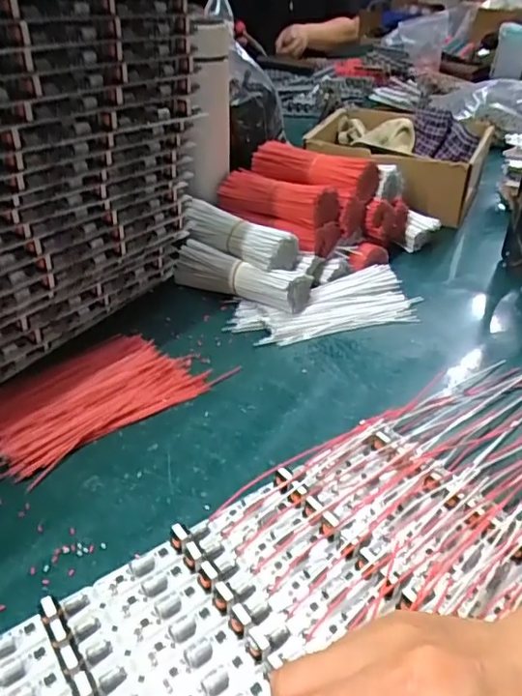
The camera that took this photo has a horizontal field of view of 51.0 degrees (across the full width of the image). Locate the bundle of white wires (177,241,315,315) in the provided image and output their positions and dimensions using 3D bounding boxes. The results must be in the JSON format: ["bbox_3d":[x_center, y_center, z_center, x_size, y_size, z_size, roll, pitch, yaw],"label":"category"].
[{"bbox_3d":[-0.020,-0.069,0.543,0.142,0.045,0.041,22,41,27],"label":"bundle of white wires"}]

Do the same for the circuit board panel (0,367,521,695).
[{"bbox_3d":[0.066,0.116,0.306,0.433,0.015,0.192,-28,45,-33],"label":"circuit board panel"}]

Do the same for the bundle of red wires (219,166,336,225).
[{"bbox_3d":[0.015,-0.159,0.576,0.142,0.044,0.048,27,40,30],"label":"bundle of red wires"}]

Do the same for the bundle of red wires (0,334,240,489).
[{"bbox_3d":[-0.128,0.033,0.416,0.180,0.017,0.097,-28,45,-34],"label":"bundle of red wires"}]

